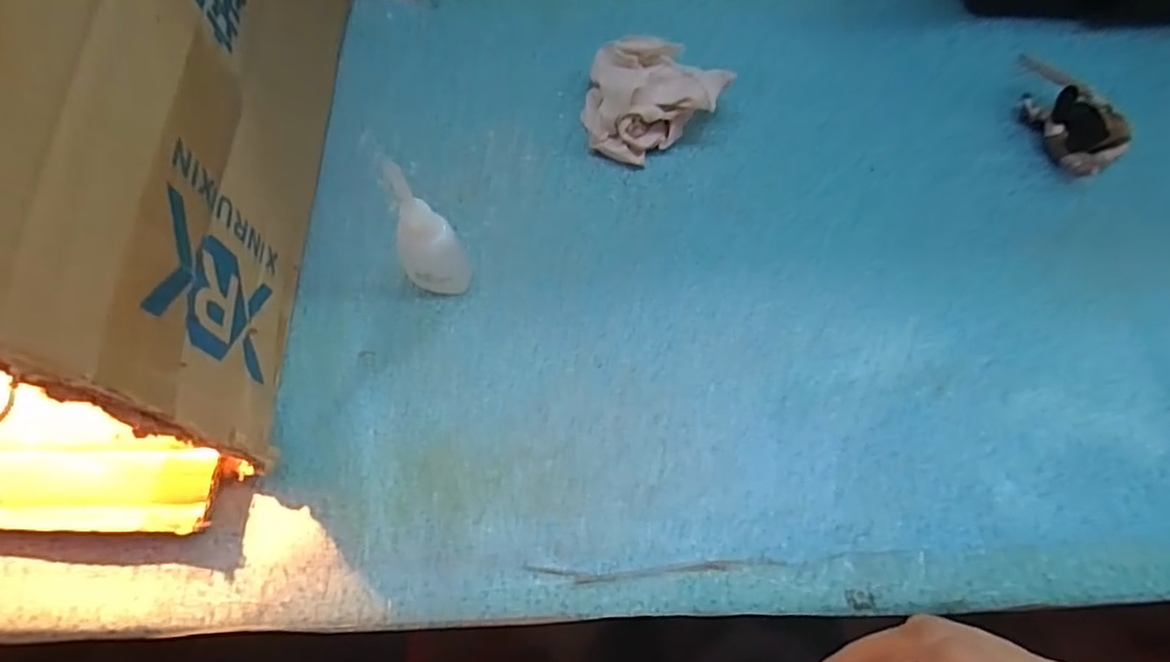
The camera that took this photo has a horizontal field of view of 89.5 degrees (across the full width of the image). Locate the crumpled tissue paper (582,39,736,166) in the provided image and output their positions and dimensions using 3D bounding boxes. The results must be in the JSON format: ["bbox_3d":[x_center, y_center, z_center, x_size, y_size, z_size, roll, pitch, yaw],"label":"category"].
[{"bbox_3d":[0.037,-0.145,0.353,0.082,0.041,0.075,-19,68,-8],"label":"crumpled tissue paper"}]

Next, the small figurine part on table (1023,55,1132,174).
[{"bbox_3d":[0.280,-0.127,0.350,0.039,0.034,0.077,-32,71,-13],"label":"small figurine part on table"}]

